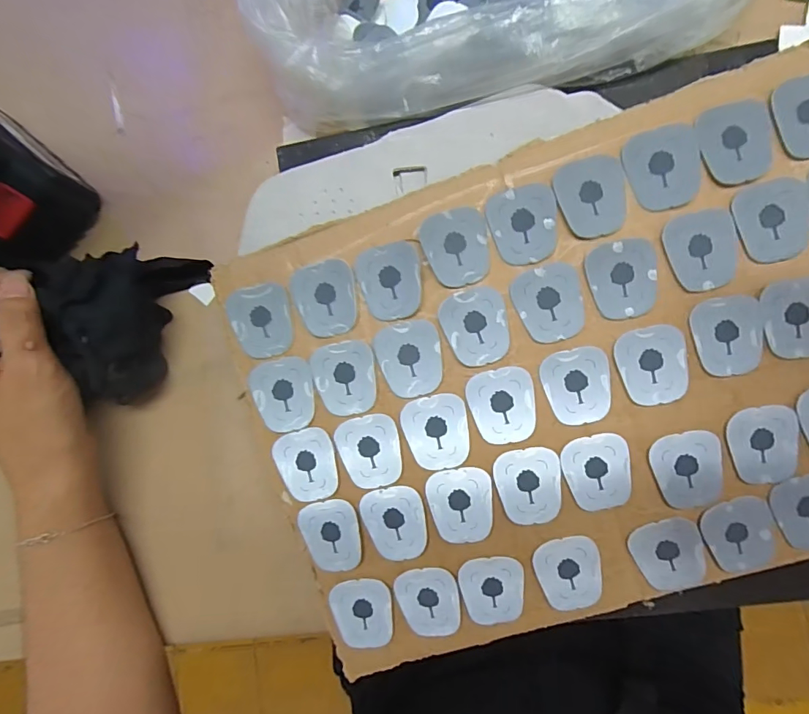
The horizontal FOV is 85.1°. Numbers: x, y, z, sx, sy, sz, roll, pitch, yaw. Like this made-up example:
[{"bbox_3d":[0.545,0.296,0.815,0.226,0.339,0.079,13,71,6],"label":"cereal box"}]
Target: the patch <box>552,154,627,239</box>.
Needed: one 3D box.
[{"bbox_3d":[0.094,-0.080,0.219,0.034,0.004,0.039,-11,85,5],"label":"patch"}]

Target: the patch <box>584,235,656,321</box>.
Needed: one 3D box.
[{"bbox_3d":[0.110,-0.039,0.219,0.033,0.004,0.038,-9,85,5],"label":"patch"}]

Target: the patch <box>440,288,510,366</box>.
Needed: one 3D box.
[{"bbox_3d":[0.037,-0.016,0.226,0.032,0.004,0.039,-18,84,4],"label":"patch"}]

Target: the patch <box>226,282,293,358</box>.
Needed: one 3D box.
[{"bbox_3d":[-0.077,-0.019,0.235,0.032,0.004,0.038,-8,85,5],"label":"patch"}]

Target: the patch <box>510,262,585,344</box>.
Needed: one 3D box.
[{"bbox_3d":[0.074,-0.027,0.224,0.033,0.004,0.038,-18,84,4],"label":"patch"}]

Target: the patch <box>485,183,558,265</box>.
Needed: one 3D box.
[{"bbox_3d":[0.060,-0.067,0.223,0.033,0.004,0.038,-9,85,5],"label":"patch"}]

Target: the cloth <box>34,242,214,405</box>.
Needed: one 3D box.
[{"bbox_3d":[-0.176,-0.021,0.278,0.026,0.080,0.097,6,87,42],"label":"cloth"}]

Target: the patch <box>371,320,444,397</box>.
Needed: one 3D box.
[{"bbox_3d":[0.003,0.001,0.229,0.032,0.004,0.039,-11,85,5],"label":"patch"}]

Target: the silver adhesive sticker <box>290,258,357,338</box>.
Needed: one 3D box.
[{"bbox_3d":[-0.041,-0.031,0.232,0.032,0.004,0.038,-15,84,4],"label":"silver adhesive sticker"}]

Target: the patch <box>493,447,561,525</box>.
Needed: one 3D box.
[{"bbox_3d":[0.065,0.067,0.228,0.033,0.004,0.038,-8,85,5],"label":"patch"}]

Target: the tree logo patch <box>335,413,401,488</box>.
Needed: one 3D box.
[{"bbox_3d":[-0.018,0.051,0.232,0.032,0.004,0.038,-15,84,4],"label":"tree logo patch"}]

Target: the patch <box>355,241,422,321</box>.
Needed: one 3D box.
[{"bbox_3d":[-0.007,-0.039,0.228,0.031,0.004,0.039,-12,85,4],"label":"patch"}]

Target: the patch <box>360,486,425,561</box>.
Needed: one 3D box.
[{"bbox_3d":[-0.005,0.089,0.234,0.032,0.004,0.039,-14,84,4],"label":"patch"}]

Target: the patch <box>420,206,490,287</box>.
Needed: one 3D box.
[{"bbox_3d":[0.027,-0.057,0.225,0.032,0.004,0.039,-11,85,5],"label":"patch"}]

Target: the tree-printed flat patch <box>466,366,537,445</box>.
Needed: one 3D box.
[{"bbox_3d":[0.051,0.025,0.227,0.033,0.004,0.038,-8,85,5],"label":"tree-printed flat patch"}]

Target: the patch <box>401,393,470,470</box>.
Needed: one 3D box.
[{"bbox_3d":[0.017,0.039,0.230,0.032,0.004,0.038,-9,85,5],"label":"patch"}]

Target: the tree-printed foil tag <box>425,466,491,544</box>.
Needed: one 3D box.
[{"bbox_3d":[0.029,0.078,0.232,0.033,0.004,0.038,-3,85,5],"label":"tree-printed foil tag"}]

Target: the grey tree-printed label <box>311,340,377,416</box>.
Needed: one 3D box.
[{"bbox_3d":[-0.031,0.011,0.232,0.032,0.004,0.039,-14,84,4],"label":"grey tree-printed label"}]

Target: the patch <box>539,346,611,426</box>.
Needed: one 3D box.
[{"bbox_3d":[0.089,0.015,0.225,0.032,0.004,0.038,-11,85,5],"label":"patch"}]

